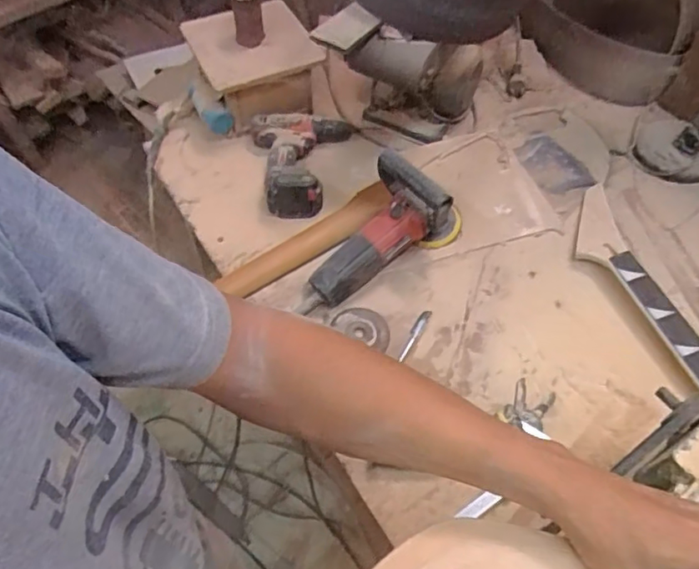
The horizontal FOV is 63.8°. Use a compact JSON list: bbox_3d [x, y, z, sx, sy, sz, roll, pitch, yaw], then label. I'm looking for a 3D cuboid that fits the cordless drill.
[{"bbox_3d":[-0.081,-0.213,0.958,0.176,0.069,0.202,-2,57,-3],"label":"cordless drill"}]

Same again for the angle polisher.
[{"bbox_3d":[0.060,-0.084,0.824,0.119,0.152,0.256,39,64,21],"label":"angle polisher"}]

